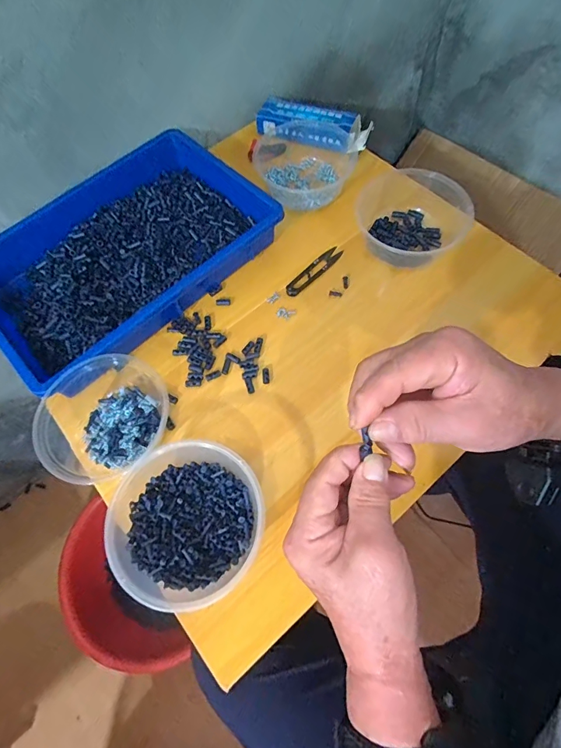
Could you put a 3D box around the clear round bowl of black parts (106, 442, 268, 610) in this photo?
[{"bbox_3d":[-0.089,0.143,0.384,0.142,0.058,0.137,-1,65,2],"label":"clear round bowl of black parts"}]

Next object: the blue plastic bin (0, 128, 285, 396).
[{"bbox_3d":[-0.214,-0.166,0.525,0.363,0.062,0.266,-41,70,-15],"label":"blue plastic bin"}]

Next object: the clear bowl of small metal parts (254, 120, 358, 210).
[{"bbox_3d":[0.031,-0.306,0.580,0.143,0.046,0.152,-1,65,2],"label":"clear bowl of small metal parts"}]

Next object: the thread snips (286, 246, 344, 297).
[{"bbox_3d":[0.045,-0.137,0.527,0.024,0.006,0.098,40,73,19],"label":"thread snips"}]

